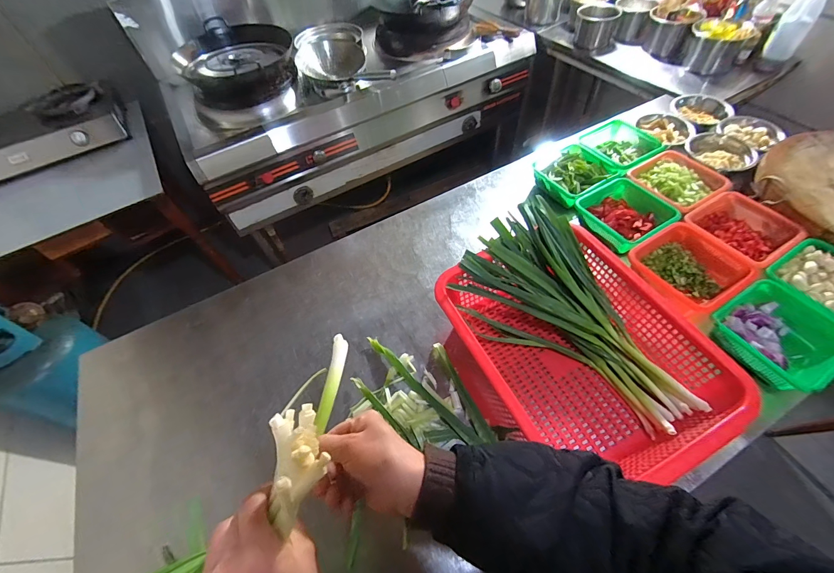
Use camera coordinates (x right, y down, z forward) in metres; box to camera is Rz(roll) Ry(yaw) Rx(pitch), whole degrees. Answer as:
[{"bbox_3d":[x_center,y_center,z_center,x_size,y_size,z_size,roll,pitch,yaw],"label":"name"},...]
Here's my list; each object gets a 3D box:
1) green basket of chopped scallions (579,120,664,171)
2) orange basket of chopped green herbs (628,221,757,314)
[{"bbox_3d":[0.538,-0.379,0.970,0.184,0.059,0.193,-30,58,-15],"label":"green basket of chopped scallions"},{"bbox_3d":[0.555,-0.030,0.742,0.185,0.072,0.183,-29,58,-15],"label":"orange basket of chopped green herbs"}]

